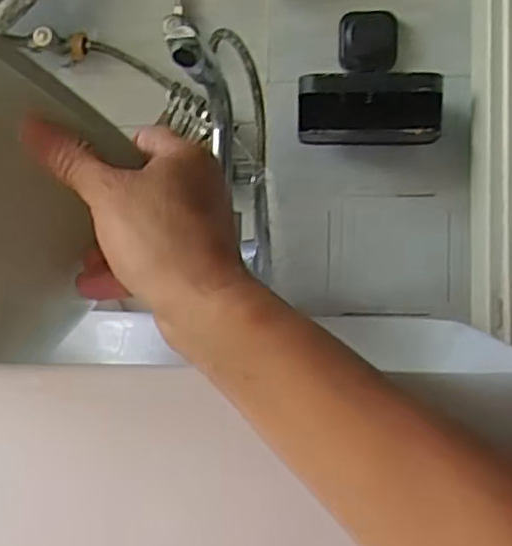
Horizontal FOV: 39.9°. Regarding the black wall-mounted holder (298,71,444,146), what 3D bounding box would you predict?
[{"bbox_3d":[0.110,-0.155,0.684,0.134,0.063,0.057,0,1,8],"label":"black wall-mounted holder"}]

